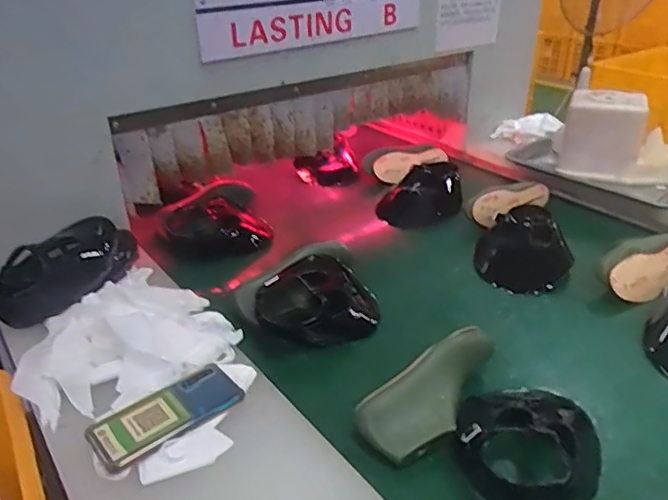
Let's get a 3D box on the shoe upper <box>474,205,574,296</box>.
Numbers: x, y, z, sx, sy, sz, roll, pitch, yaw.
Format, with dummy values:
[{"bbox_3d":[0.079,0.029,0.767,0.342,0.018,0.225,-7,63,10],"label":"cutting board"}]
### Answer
[{"bbox_3d":[0.338,-0.011,1.033,0.157,0.055,0.223,6,28,16],"label":"shoe upper"}]

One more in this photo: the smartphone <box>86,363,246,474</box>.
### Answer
[{"bbox_3d":[-0.188,0.183,0.653,0.162,0.014,0.080,-24,34,-35],"label":"smartphone"}]

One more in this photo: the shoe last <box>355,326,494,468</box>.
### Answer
[{"bbox_3d":[0.130,0.179,0.716,0.215,0.081,0.085,-23,34,-33],"label":"shoe last"}]

